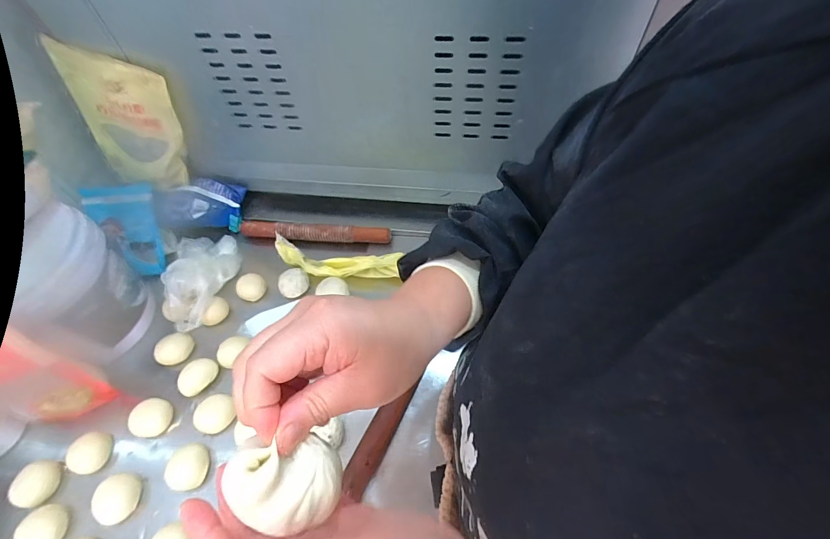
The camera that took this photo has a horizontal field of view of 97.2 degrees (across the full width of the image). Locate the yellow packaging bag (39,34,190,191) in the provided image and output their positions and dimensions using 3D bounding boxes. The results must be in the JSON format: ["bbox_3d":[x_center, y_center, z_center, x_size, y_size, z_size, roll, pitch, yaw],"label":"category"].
[{"bbox_3d":[-0.503,-0.252,0.637,0.182,0.225,0.028,17,45,-4],"label":"yellow packaging bag"}]

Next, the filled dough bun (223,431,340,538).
[{"bbox_3d":[-0.061,0.104,0.178,0.042,0.034,0.037,-20,58,-11],"label":"filled dough bun"}]

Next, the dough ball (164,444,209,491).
[{"bbox_3d":[-0.305,0.266,0.495,0.046,0.026,0.055,-3,55,1],"label":"dough ball"}]

